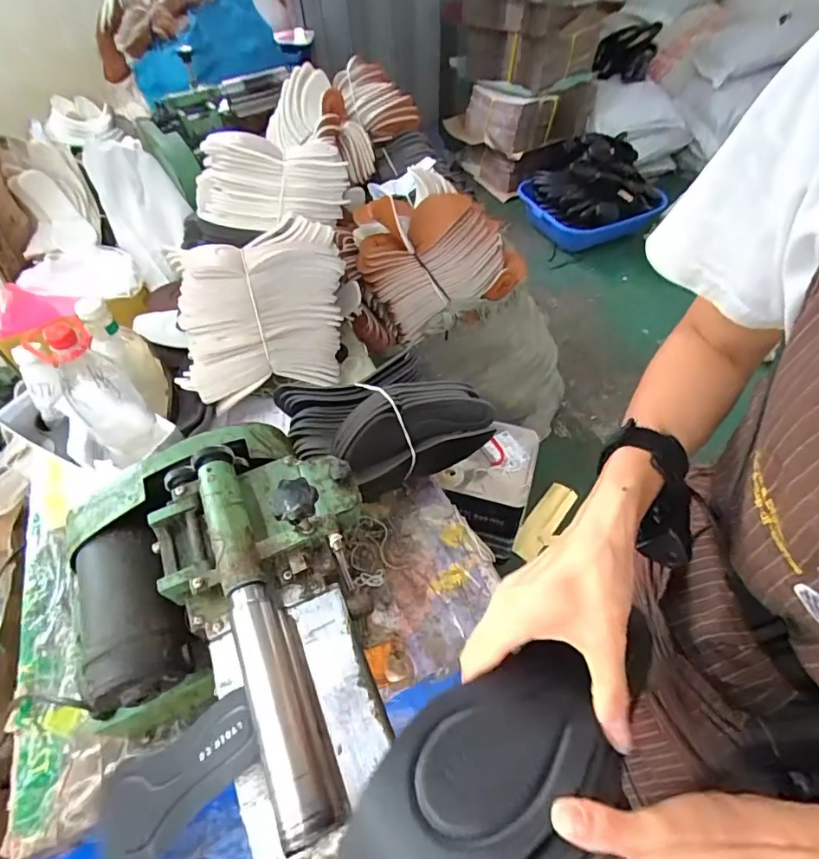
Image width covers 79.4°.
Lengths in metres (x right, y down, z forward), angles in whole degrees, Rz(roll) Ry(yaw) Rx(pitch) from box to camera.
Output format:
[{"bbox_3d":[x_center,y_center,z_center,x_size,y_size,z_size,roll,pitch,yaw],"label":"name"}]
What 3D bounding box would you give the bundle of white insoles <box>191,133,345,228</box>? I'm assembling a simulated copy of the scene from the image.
[{"bbox_3d":[-0.256,-0.465,0.913,0.281,0.132,0.136,-12,53,-8],"label":"bundle of white insoles"}]

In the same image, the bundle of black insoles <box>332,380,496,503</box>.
[{"bbox_3d":[0.006,0.001,0.693,0.230,0.109,0.108,-29,57,-19],"label":"bundle of black insoles"}]

